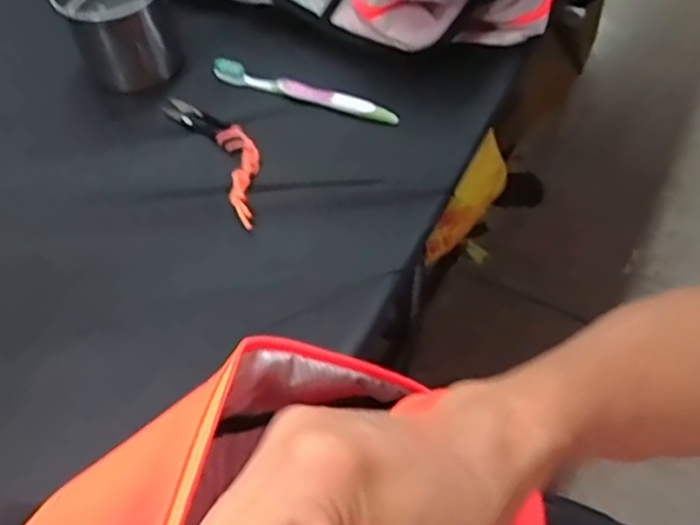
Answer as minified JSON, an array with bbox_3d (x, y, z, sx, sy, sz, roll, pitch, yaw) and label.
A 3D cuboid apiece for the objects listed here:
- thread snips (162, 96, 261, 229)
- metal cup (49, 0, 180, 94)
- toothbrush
[{"bbox_3d":[-0.113,-0.102,0.606,0.047,0.017,0.178,-28,60,-16],"label":"thread snips"},{"bbox_3d":[-0.224,-0.240,0.655,0.098,0.097,0.097,-1,57,1],"label":"metal cup"},{"bbox_3d":[-0.045,-0.166,0.641,0.189,0.017,0.013,17,59,13],"label":"toothbrush"}]

